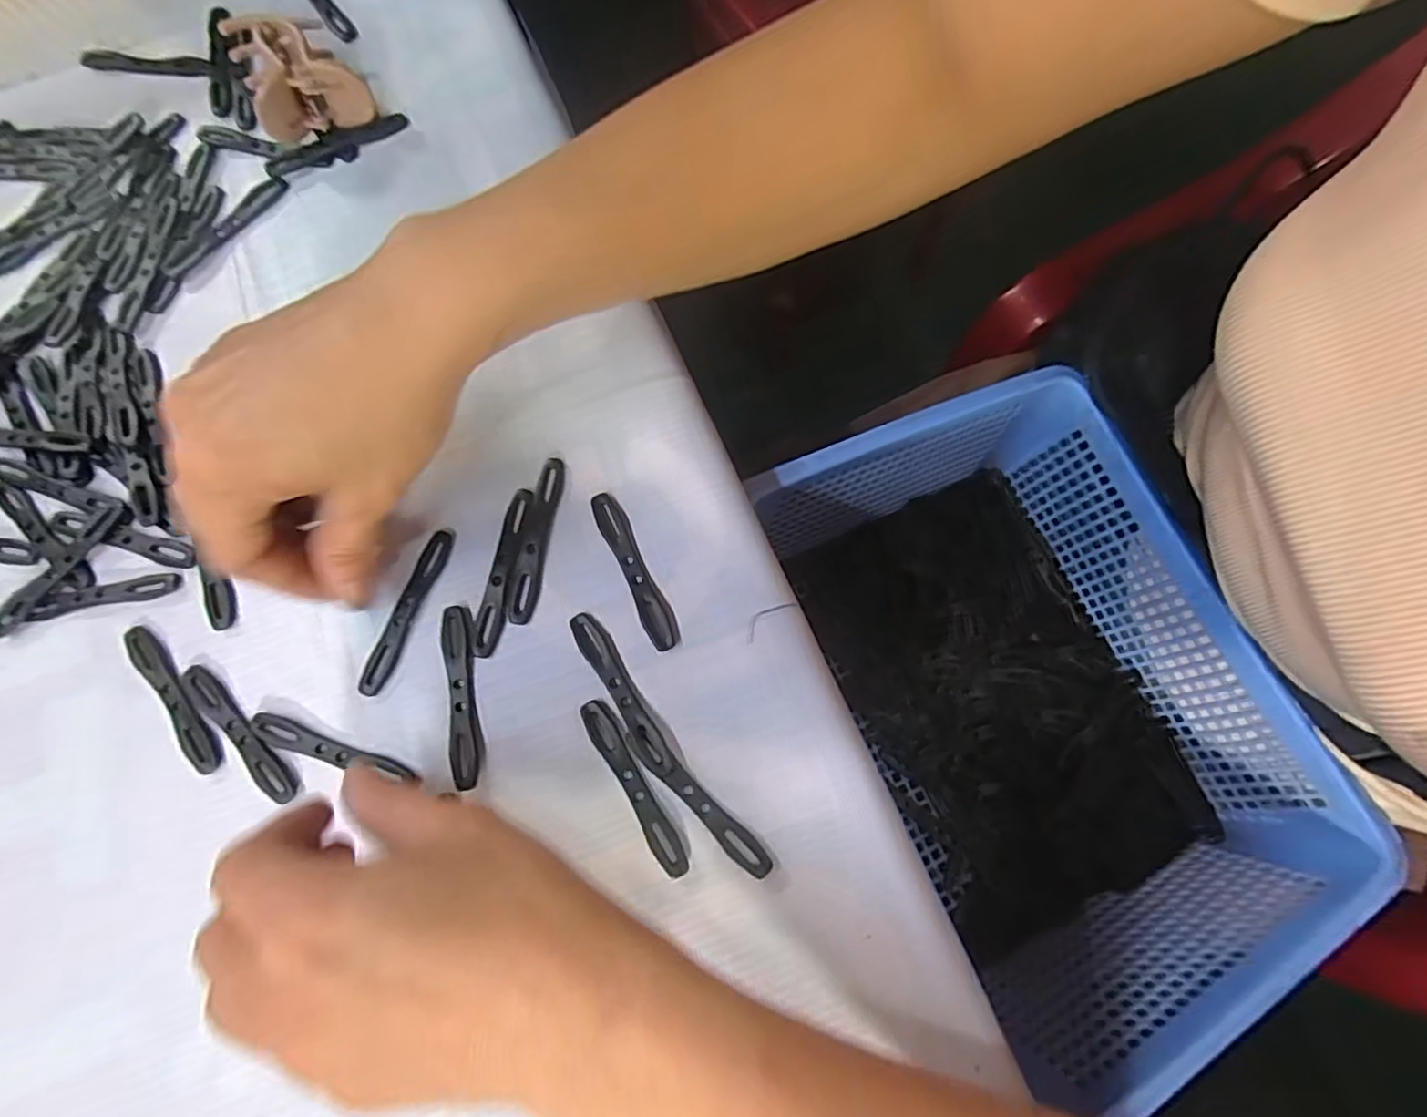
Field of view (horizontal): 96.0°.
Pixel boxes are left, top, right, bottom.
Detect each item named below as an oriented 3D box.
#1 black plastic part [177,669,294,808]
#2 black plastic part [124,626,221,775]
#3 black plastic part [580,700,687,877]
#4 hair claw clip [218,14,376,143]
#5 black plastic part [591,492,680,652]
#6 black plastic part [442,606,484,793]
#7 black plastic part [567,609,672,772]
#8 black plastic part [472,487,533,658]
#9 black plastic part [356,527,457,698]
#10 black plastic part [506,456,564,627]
[{"bbox_3d":[-0.183,0.067,0.246,0.069,0.004,0.011,42,81,11],"label":"black plastic part"},{"bbox_3d":[-0.212,0.054,0.251,0.011,0.004,0.068,-38,78,-7],"label":"black plastic part"},{"bbox_3d":[-0.030,0.084,0.236,0.010,0.004,0.069,-30,77,-6],"label":"black plastic part"},{"bbox_3d":[-0.197,-0.228,0.303,0.047,0.030,0.053,-35,78,-7],"label":"hair claw clip"},{"bbox_3d":[-0.031,0.004,0.255,0.012,0.004,0.068,-25,77,-4],"label":"black plastic part"},{"bbox_3d":[-0.097,0.052,0.246,0.011,0.004,0.068,-9,76,-1],"label":"black plastic part"},{"bbox_3d":[-0.035,0.050,0.244,0.010,0.004,0.068,-32,77,-6],"label":"black plastic part"},{"bbox_3d":[-0.085,0.005,0.257,0.011,0.004,0.068,10,77,4],"label":"black plastic part"},{"bbox_3d":[-0.122,0.020,0.255,0.010,0.004,0.069,20,78,6],"label":"black plastic part"},{"bbox_3d":[-0.073,-0.009,0.260,0.012,0.004,0.068,8,76,4],"label":"black plastic part"}]

